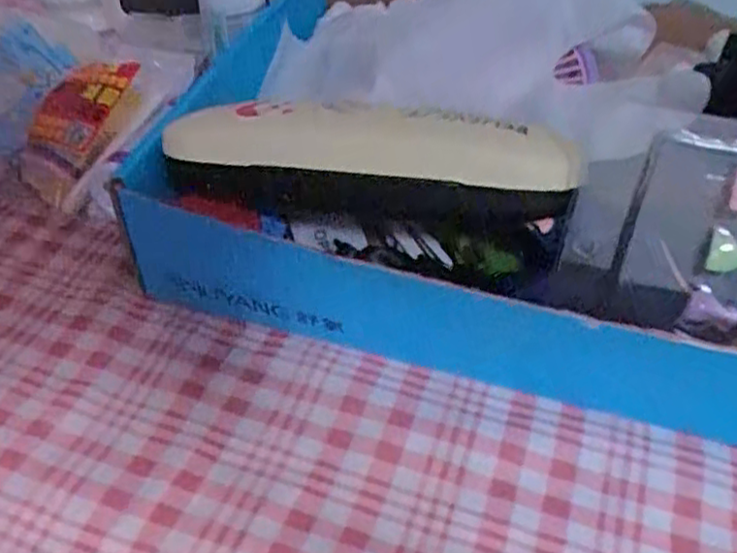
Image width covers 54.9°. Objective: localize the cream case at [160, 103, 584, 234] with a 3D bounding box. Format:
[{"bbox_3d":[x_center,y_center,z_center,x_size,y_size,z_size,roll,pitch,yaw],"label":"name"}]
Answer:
[{"bbox_3d":[-0.003,-0.037,0.246,0.139,0.035,0.042,10,44,7],"label":"cream case"}]

